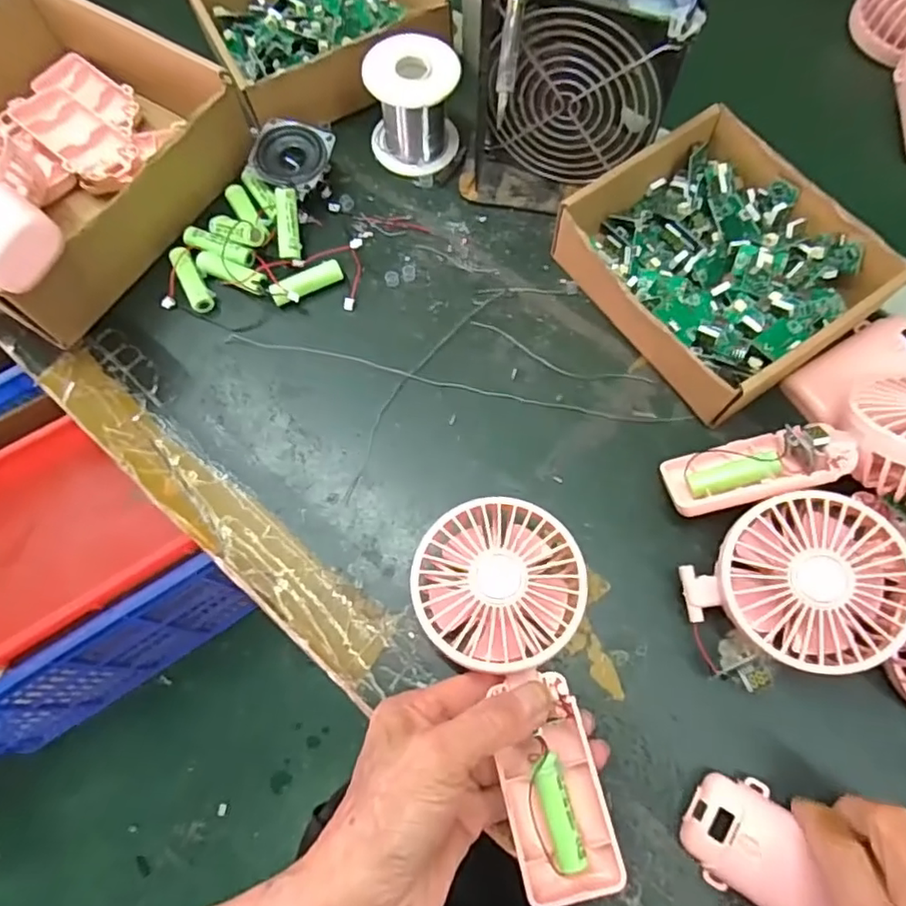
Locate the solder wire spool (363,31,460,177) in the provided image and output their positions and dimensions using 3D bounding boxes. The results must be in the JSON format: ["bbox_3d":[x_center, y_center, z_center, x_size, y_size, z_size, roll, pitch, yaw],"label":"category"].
[{"bbox_3d":[-0.028,-0.249,0.439,0.063,0.065,0.060,2,72,3],"label":"solder wire spool"}]

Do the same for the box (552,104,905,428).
[{"bbox_3d":[0.168,-0.124,0.394,0.141,0.049,0.170,-37,75,-10],"label":"box"}]

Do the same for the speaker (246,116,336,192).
[{"bbox_3d":[-0.118,-0.212,0.447,0.052,0.029,0.056,-1,72,2],"label":"speaker"}]

